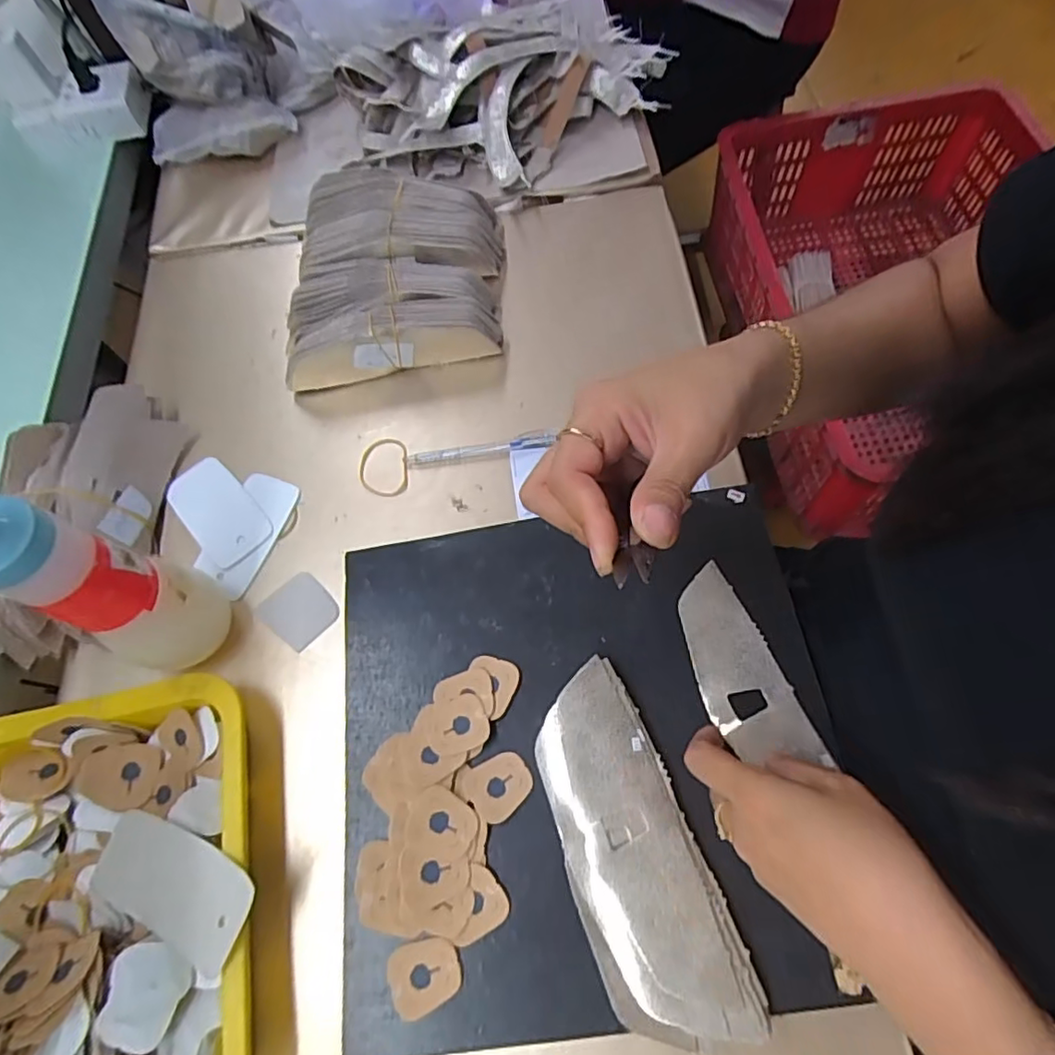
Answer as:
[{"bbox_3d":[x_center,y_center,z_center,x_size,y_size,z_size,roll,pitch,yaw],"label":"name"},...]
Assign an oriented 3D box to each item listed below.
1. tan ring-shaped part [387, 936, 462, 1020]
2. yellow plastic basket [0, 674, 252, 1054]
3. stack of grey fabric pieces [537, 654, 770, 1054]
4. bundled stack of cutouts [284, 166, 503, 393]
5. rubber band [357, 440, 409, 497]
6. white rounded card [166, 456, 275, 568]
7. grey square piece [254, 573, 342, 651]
[{"bbox_3d":[-0.057,0.247,0.332,0.039,0.004,0.033,-22,66,-5],"label":"tan ring-shaped part"},{"bbox_3d":[-0.257,0.229,0.352,0.194,0.043,0.250,-16,66,-2],"label":"yellow plastic basket"},{"bbox_3d":[0.057,0.179,0.342,0.073,0.026,0.189,-20,66,-4],"label":"stack of grey fabric pieces"},{"bbox_3d":[-0.119,-0.227,0.549,0.184,0.063,0.205,-3,66,4],"label":"bundled stack of cutouts"},{"bbox_3d":[-0.119,-0.050,0.494,0.041,0.005,0.054,-8,66,1],"label":"rubber band"},{"bbox_3d":[-0.254,-0.015,0.490,0.054,0.004,0.102,-43,70,-14],"label":"white rounded card"},{"bbox_3d":[-0.172,0.063,0.452,0.049,0.004,0.053,-42,69,-13],"label":"grey square piece"}]

